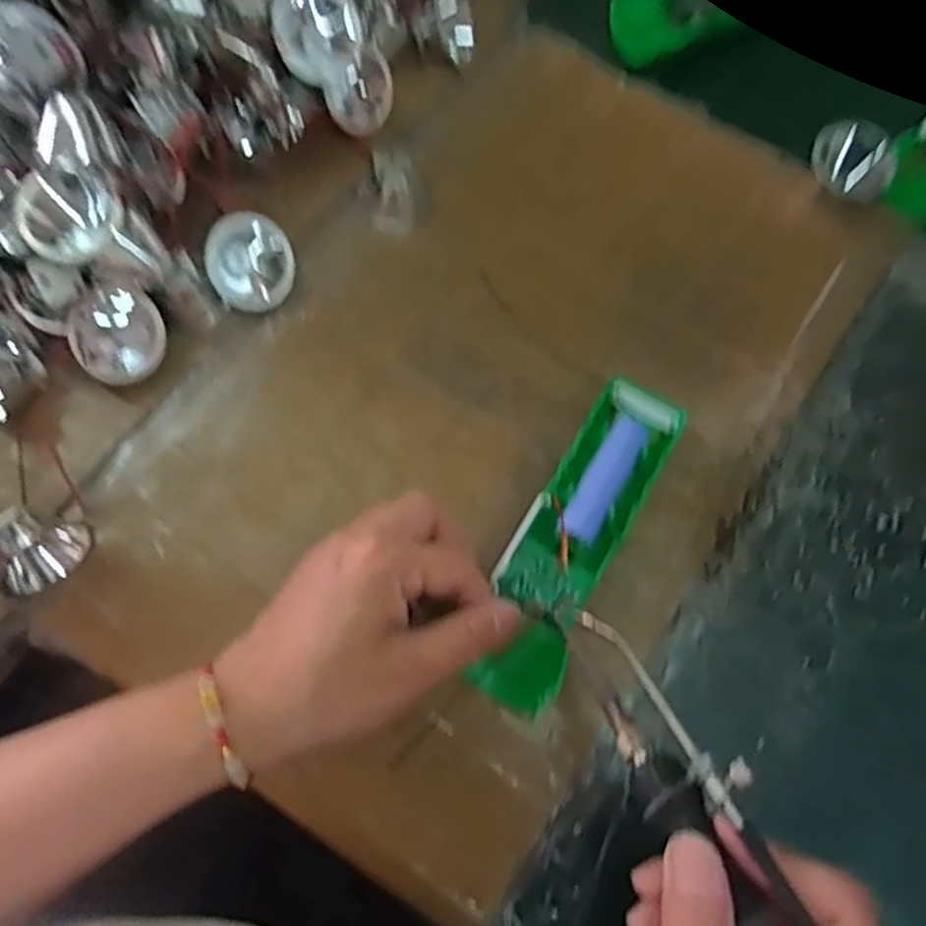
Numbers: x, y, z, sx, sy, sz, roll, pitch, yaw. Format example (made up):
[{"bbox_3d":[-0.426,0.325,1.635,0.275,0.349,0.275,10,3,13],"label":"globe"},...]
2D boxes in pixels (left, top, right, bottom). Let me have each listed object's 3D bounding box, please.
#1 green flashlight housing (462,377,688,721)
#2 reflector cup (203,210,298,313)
[{"bbox_3d":[0.051,0.029,0.314,0.045,0.016,0.161,27,69,8],"label":"green flashlight housing"},{"bbox_3d":[-0.109,-0.102,0.361,0.043,0.018,0.046,-9,109,-28],"label":"reflector cup"}]

